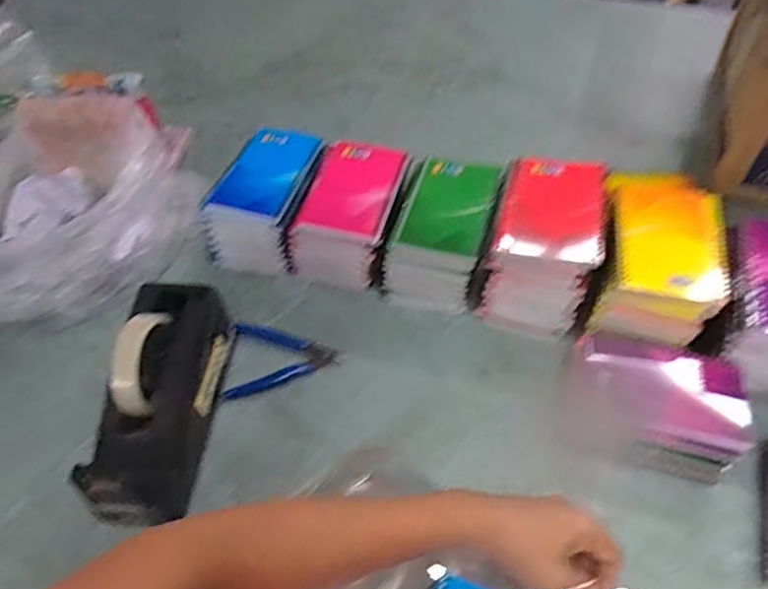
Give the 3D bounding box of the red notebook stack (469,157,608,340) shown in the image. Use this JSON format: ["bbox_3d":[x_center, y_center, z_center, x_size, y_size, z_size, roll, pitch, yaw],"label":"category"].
[{"bbox_3d":[0.164,-0.048,0.596,0.105,0.109,0.152,18,56,16],"label":"red notebook stack"}]

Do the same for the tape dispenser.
[{"bbox_3d":[-0.200,0.093,0.521,0.079,0.107,0.213,5,67,7],"label":"tape dispenser"}]

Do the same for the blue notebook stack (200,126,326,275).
[{"bbox_3d":[-0.129,-0.105,0.668,0.104,0.097,0.141,15,55,14],"label":"blue notebook stack"}]

